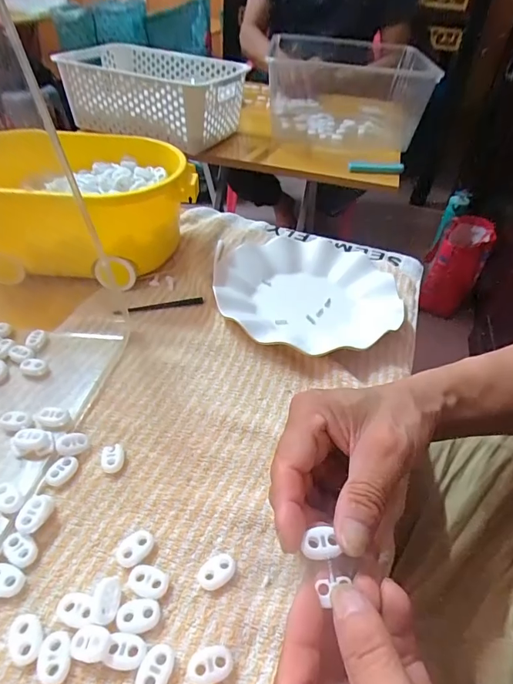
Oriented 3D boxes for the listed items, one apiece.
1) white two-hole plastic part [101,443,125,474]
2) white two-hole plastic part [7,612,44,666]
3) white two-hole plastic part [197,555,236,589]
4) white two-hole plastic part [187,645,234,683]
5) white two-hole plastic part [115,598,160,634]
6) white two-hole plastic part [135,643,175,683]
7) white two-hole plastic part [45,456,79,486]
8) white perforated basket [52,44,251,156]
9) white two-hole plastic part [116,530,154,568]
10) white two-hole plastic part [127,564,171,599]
[{"bbox_3d":[-0.099,0.081,0.298,0.015,0.008,0.020,-2,44,-9],"label":"white two-hole plastic part"},{"bbox_3d":[-0.118,0.152,0.221,0.017,0.005,0.024,-19,49,-25],"label":"white two-hole plastic part"},{"bbox_3d":[-0.023,0.134,0.250,0.022,0.006,0.015,-21,50,-26],"label":"white two-hole plastic part"},{"bbox_3d":[-0.023,0.163,0.217,0.023,0.006,0.016,-9,46,-16],"label":"white two-hole plastic part"},{"bbox_3d":[-0.063,0.145,0.229,0.022,0.004,0.015,-1,44,-8],"label":"white two-hole plastic part"},{"bbox_3d":[-0.050,0.164,0.215,0.015,0.005,0.022,22,46,16],"label":"white two-hole plastic part"},{"bbox_3d":[-0.131,0.086,0.289,0.014,0.008,0.022,32,49,24],"label":"white two-hole plastic part"},{"bbox_3d":[-0.175,-0.459,0.796,0.281,0.101,0.207,18,45,12],"label":"white perforated basket"},{"bbox_3d":[-0.072,0.123,0.256,0.022,0.006,0.017,-29,54,-32],"label":"white two-hole plastic part"},{"bbox_3d":[-0.061,0.136,0.243,0.023,0.006,0.015,17,44,10],"label":"white two-hole plastic part"}]

